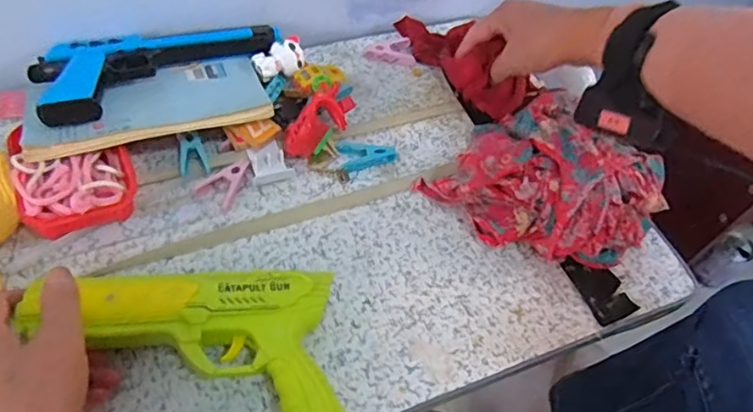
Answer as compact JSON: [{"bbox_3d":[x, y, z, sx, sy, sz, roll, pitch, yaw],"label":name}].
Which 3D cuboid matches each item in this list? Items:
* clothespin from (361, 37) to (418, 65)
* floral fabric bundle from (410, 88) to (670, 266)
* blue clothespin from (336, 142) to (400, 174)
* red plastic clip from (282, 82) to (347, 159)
[{"bbox_3d":[0.014,-0.166,0.611,0.052,0.010,0.032,-11,59,-12],"label":"clothespin"},{"bbox_3d":[0.154,-0.027,0.488,0.175,0.083,0.148,39,63,19],"label":"floral fabric bundle"},{"bbox_3d":[-0.009,-0.051,0.531,0.052,0.010,0.034,-15,60,-14],"label":"blue clothespin"},{"bbox_3d":[-0.054,-0.077,0.515,0.034,0.030,0.073,34,80,16],"label":"red plastic clip"}]

